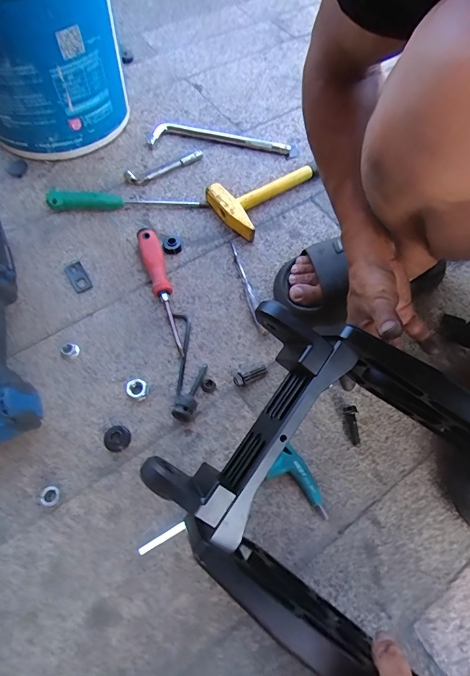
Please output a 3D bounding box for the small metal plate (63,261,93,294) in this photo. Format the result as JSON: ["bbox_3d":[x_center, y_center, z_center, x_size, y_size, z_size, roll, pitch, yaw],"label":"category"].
[{"bbox_3d":[-0.235,-0.092,0.549,0.026,0.005,0.054,-31,69,-16],"label":"small metal plate"}]

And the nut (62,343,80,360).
[{"bbox_3d":[-0.217,0.016,0.486,0.021,0.007,0.018,22,65,8],"label":"nut"}]

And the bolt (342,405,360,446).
[{"bbox_3d":[0.144,0.108,0.455,0.015,0.016,0.046,-3,64,-4],"label":"bolt"}]

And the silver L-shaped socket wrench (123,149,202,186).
[{"bbox_3d":[-0.119,-0.297,0.637,0.141,0.014,0.035,-27,68,-14],"label":"silver L-shaped socket wrench"}]

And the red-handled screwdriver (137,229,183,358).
[{"bbox_3d":[-0.103,-0.071,0.524,0.029,0.035,0.199,-16,66,-10],"label":"red-handled screwdriver"}]

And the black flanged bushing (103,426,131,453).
[{"bbox_3d":[-0.141,0.119,0.439,0.030,0.012,0.030,1,64,-2],"label":"black flanged bushing"}]

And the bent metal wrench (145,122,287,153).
[{"bbox_3d":[-0.026,-0.373,0.676,0.250,0.018,0.059,2,64,-1],"label":"bent metal wrench"}]

